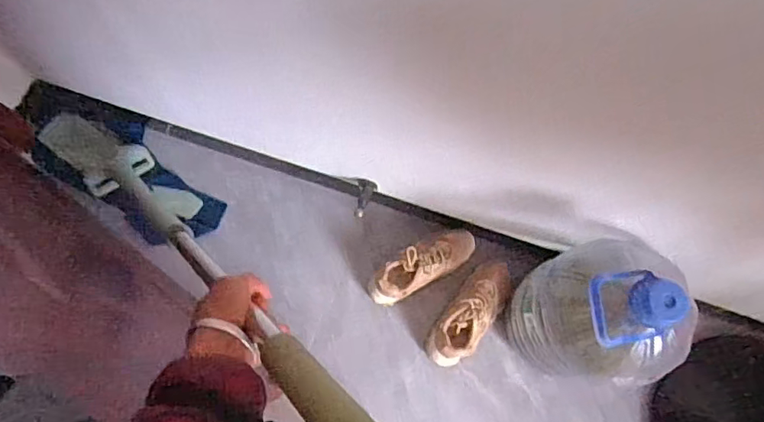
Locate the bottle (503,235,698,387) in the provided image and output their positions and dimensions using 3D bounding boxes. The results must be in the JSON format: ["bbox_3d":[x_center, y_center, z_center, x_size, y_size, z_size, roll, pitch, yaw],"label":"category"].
[{"bbox_3d":[0.362,0.188,0.912,0.194,0.387,0.185,9,73,-1],"label":"bottle"}]

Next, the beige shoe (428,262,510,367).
[{"bbox_3d":[0.192,0.216,1.120,0.099,0.099,0.244,37,75,7],"label":"beige shoe"}]

